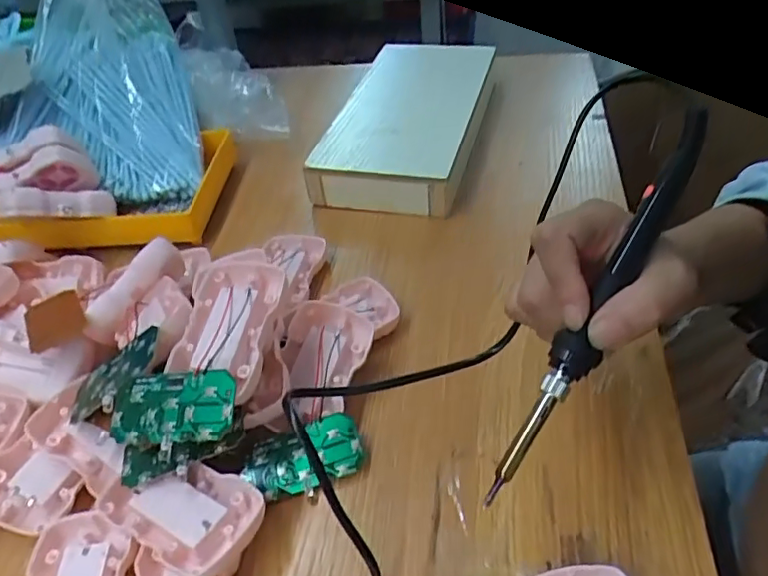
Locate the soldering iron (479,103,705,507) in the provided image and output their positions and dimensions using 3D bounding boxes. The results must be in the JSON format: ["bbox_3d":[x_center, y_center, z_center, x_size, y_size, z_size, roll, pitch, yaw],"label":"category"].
[{"bbox_3d":[0.100,0.007,0.264,0.019,0.016,0.202,27,85,31],"label":"soldering iron"}]

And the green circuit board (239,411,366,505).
[{"bbox_3d":[-0.048,0.105,0.345,0.070,0.007,0.041,-20,66,-1],"label":"green circuit board"}]

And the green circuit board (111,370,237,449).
[{"bbox_3d":[-0.115,0.065,0.310,0.072,0.004,0.038,-8,67,13],"label":"green circuit board"}]

